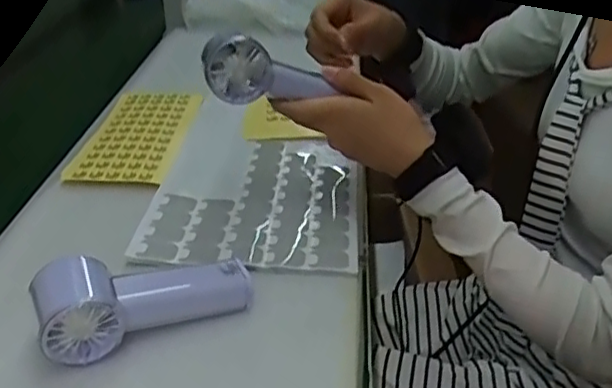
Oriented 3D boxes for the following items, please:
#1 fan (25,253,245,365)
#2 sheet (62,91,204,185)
[{"bbox_3d":[-0.120,0.073,0.488,0.149,0.051,0.063,-16,38,-27],"label":"fan"},{"bbox_3d":[-0.192,-0.075,0.770,0.112,0.008,0.236,2,30,3],"label":"sheet"}]

